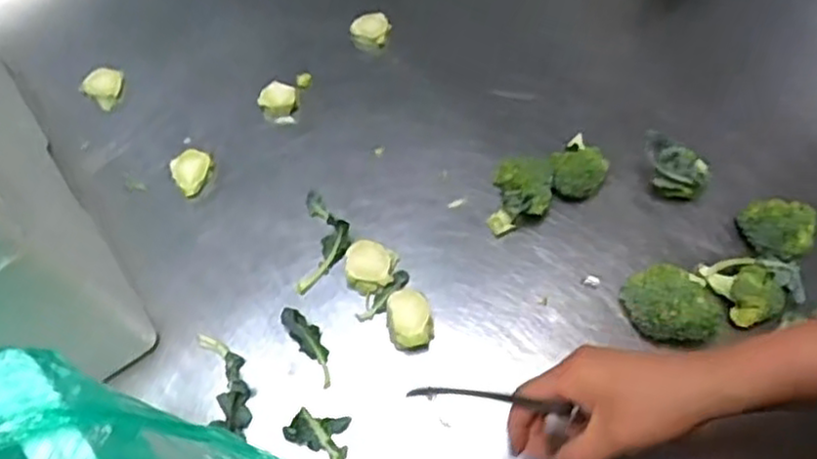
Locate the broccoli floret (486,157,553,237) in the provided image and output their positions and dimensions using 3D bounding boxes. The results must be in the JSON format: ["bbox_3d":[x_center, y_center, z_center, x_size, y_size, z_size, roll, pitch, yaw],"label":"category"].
[{"bbox_3d":[0.113,-0.035,0.724,0.059,0.054,0.077,12,68,7],"label":"broccoli floret"}]

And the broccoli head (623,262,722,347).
[{"bbox_3d":[0.239,0.068,0.670,0.081,0.066,0.071,11,68,6],"label":"broccoli head"}]

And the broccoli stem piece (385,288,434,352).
[{"bbox_3d":[0.000,0.082,0.682,0.044,0.034,0.061,-12,68,-3],"label":"broccoli stem piece"}]

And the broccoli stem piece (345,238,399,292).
[{"bbox_3d":[-0.037,0.034,0.710,0.047,0.027,0.047,-1,67,1],"label":"broccoli stem piece"}]

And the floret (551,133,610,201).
[{"bbox_3d":[0.171,-0.063,0.737,0.054,0.054,0.067,7,68,5],"label":"floret"}]

